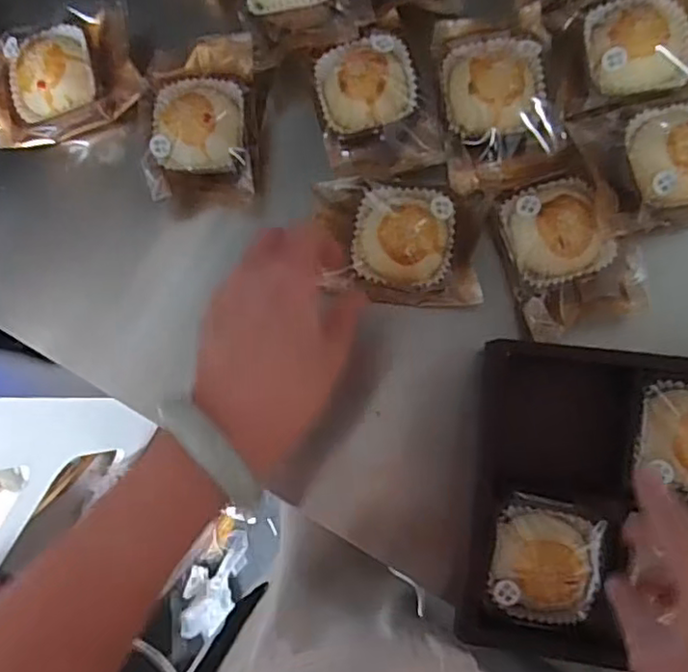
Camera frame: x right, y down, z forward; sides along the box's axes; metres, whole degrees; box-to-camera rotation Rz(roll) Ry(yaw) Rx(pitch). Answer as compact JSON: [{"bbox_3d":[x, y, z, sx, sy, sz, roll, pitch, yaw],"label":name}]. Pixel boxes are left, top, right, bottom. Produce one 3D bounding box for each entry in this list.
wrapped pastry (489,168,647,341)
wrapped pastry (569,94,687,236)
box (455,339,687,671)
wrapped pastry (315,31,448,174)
[{"bbox_3d":[0.143,-0.054,0.401,0.077,0.028,0.097,-20,82,4],"label":"wrapped pastry"},{"bbox_3d":[0.209,-0.112,0.400,0.110,0.029,0.082,-19,82,4],"label":"wrapped pastry"},{"bbox_3d":[0.205,0.107,0.376,0.254,0.044,0.182,6,87,5],"label":"box"},{"bbox_3d":[0.019,-0.160,0.433,0.074,0.027,0.101,-13,83,4],"label":"wrapped pastry"}]

